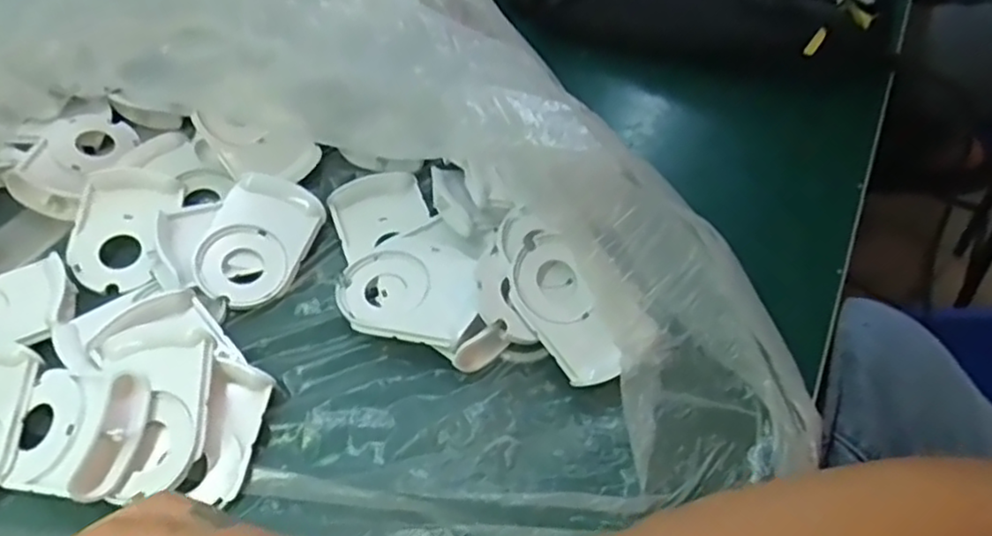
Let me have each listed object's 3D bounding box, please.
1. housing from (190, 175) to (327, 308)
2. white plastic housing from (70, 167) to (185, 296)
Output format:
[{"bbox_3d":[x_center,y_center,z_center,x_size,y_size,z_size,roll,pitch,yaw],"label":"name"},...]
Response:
[{"bbox_3d":[-0.141,-0.016,0.405,0.057,0.010,0.080,21,66,-5],"label":"housing"},{"bbox_3d":[-0.225,-0.025,0.411,0.056,0.022,0.078,-2,50,-3],"label":"white plastic housing"}]

